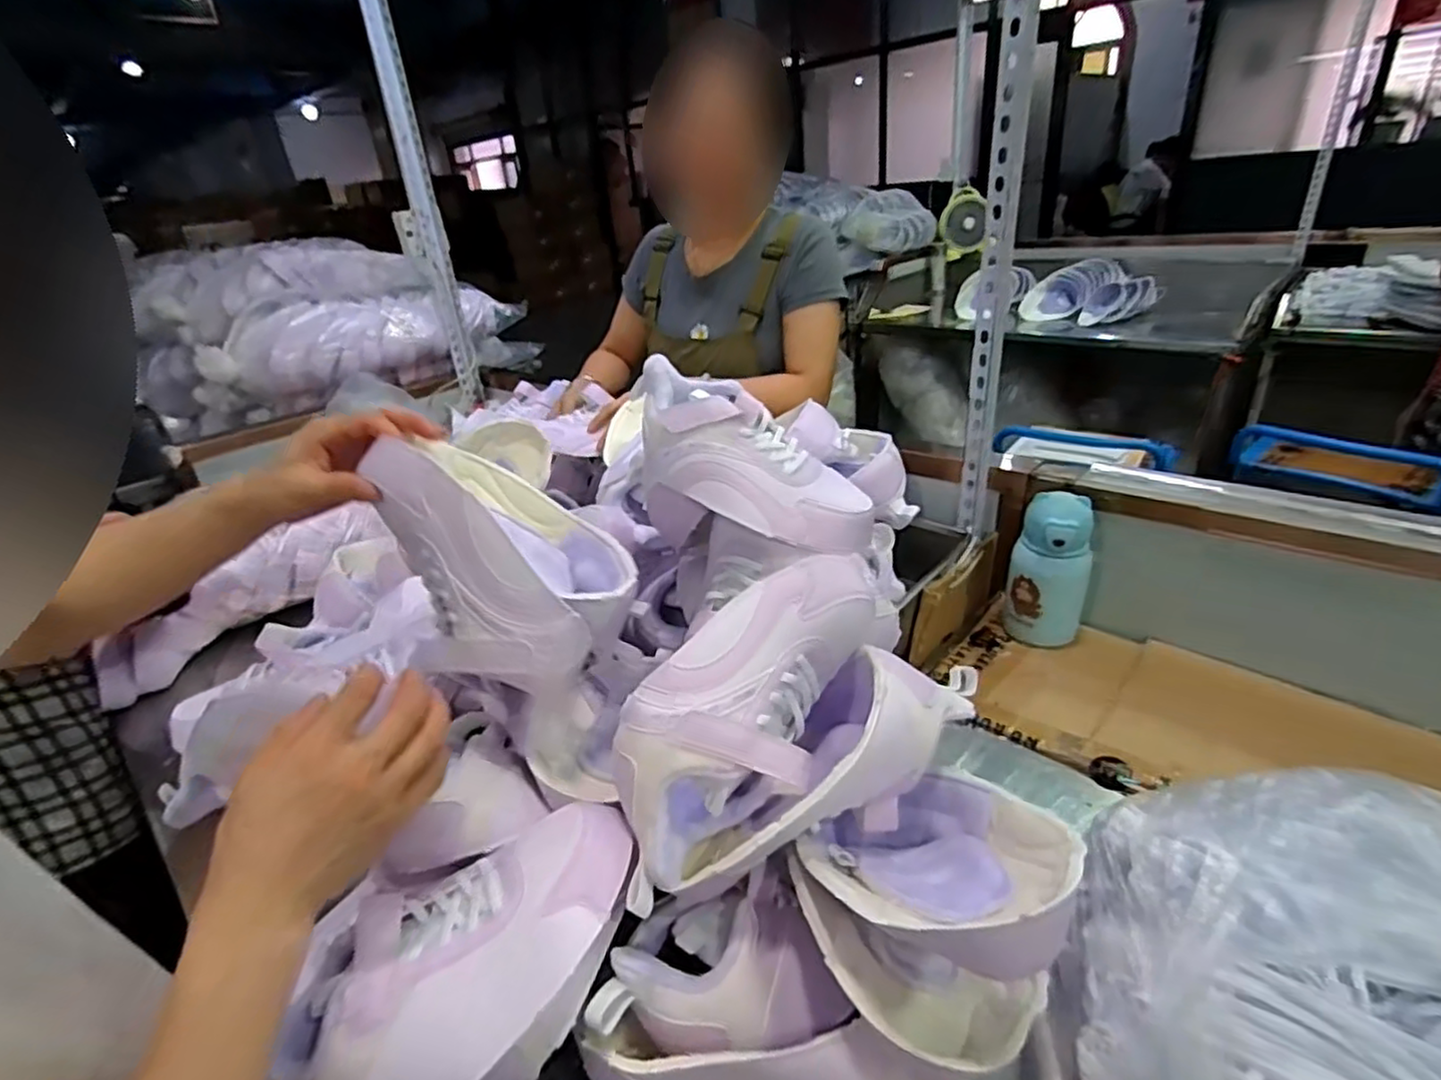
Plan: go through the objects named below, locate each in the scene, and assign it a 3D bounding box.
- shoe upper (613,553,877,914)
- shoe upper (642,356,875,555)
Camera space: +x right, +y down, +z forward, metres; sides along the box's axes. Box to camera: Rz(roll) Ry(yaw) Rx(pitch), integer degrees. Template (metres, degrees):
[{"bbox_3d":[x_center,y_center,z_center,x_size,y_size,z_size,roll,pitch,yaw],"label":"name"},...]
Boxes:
[{"bbox_3d":[0.014,0.113,0.460,0.103,0.110,0.257,22,68,43],"label":"shoe upper"},{"bbox_3d":[0.020,-0.058,0.603,0.233,0.091,0.087,35,39,9],"label":"shoe upper"}]

